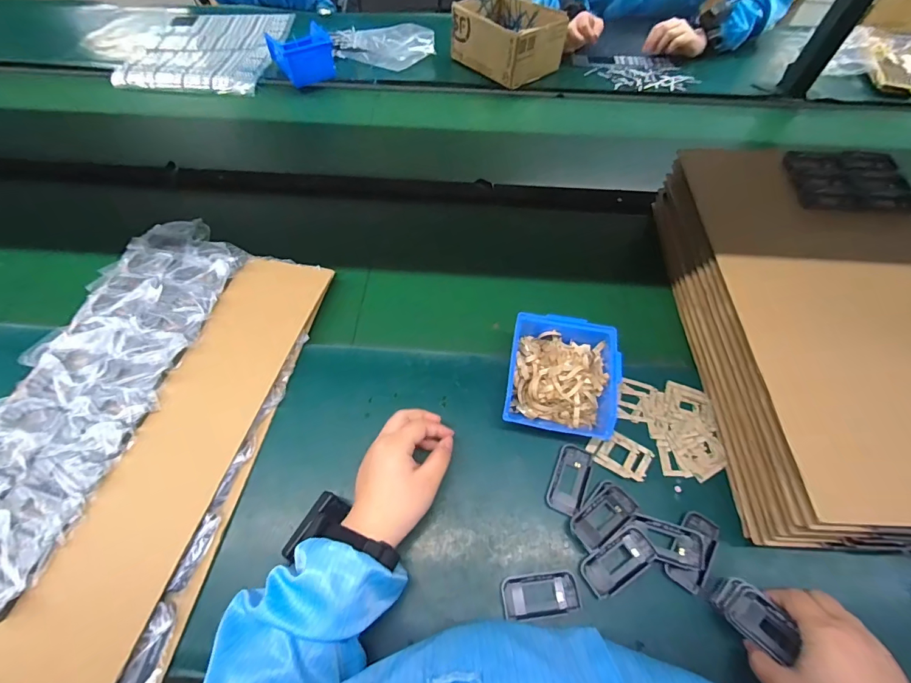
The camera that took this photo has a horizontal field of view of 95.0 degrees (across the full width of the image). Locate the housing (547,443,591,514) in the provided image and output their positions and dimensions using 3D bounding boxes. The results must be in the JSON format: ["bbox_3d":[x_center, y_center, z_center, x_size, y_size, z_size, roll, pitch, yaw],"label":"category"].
[{"bbox_3d":[0.130,0.156,0.478,0.039,0.006,0.075,20,61,11],"label":"housing"}]

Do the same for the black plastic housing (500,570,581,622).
[{"bbox_3d":[0.086,0.258,0.424,0.076,0.005,0.040,-4,59,-3],"label":"black plastic housing"}]

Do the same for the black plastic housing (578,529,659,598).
[{"bbox_3d":[0.167,0.226,0.431,0.075,0.013,0.038,-28,63,-16],"label":"black plastic housing"}]

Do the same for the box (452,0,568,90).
[{"bbox_3d":[0.117,-0.666,0.914,0.206,0.098,0.177,41,67,21],"label":"box"}]

